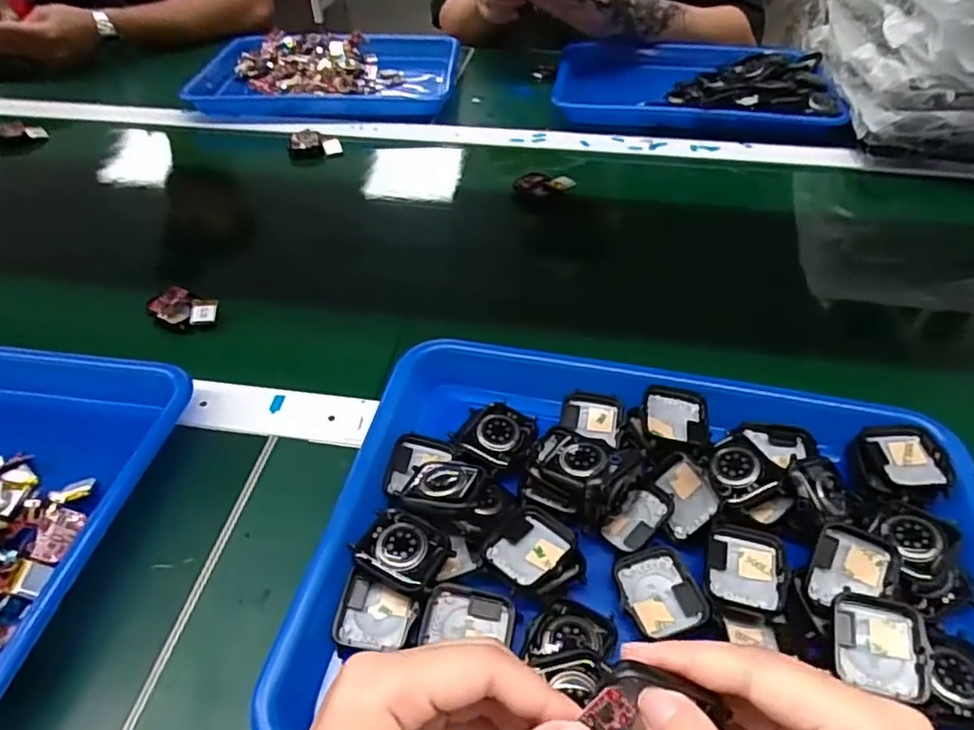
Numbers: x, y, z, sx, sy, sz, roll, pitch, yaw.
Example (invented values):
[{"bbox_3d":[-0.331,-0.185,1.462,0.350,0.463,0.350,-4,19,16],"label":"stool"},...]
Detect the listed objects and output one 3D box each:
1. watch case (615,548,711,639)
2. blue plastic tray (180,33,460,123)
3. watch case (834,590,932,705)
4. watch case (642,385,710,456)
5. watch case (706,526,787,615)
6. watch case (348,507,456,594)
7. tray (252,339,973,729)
[{"bbox_3d":[0.083,0.110,0.303,0.035,0.009,0.042,-17,48,-16],"label":"watch case"},{"bbox_3d":[-0.205,-0.378,0.813,0.336,0.030,0.253,4,45,5],"label":"blue plastic tray"},{"bbox_3d":[0.171,0.121,0.274,0.035,0.013,0.040,11,46,12],"label":"watch case"},{"bbox_3d":[0.108,0.034,0.358,0.037,0.017,0.043,6,46,7],"label":"watch case"},{"bbox_3d":[0.125,0.099,0.303,0.035,0.008,0.040,14,47,14],"label":"watch case"},{"bbox_3d":[-0.041,0.090,0.304,0.041,0.012,0.034,21,49,20],"label":"watch case"},{"bbox_3d":[0.085,0.091,0.308,0.320,0.061,0.243,9,46,9],"label":"tray"}]

